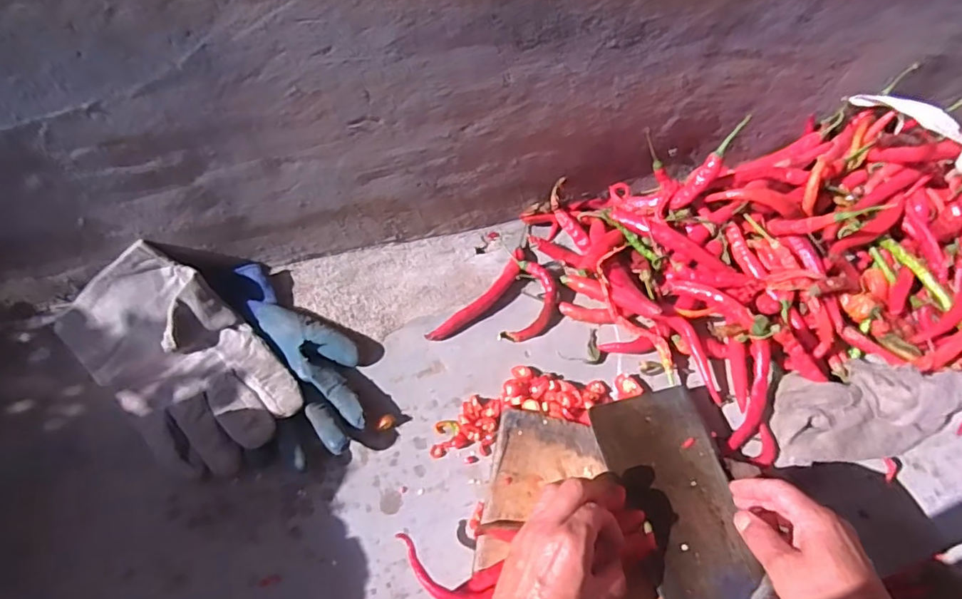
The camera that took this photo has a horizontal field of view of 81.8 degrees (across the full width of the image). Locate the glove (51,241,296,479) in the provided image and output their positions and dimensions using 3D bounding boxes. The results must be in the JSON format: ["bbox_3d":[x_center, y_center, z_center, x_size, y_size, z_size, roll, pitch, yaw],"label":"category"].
[{"bbox_3d":[-0.272,0.051,0.497,0.228,0.057,0.122,39,63,17],"label":"glove"}]

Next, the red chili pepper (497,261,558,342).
[{"bbox_3d":[0.055,0.004,0.584,0.048,0.016,0.094,16,55,5],"label":"red chili pepper"}]

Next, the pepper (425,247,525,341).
[{"bbox_3d":[0.003,-0.003,0.585,0.023,0.010,0.145,37,59,19],"label":"pepper"}]

